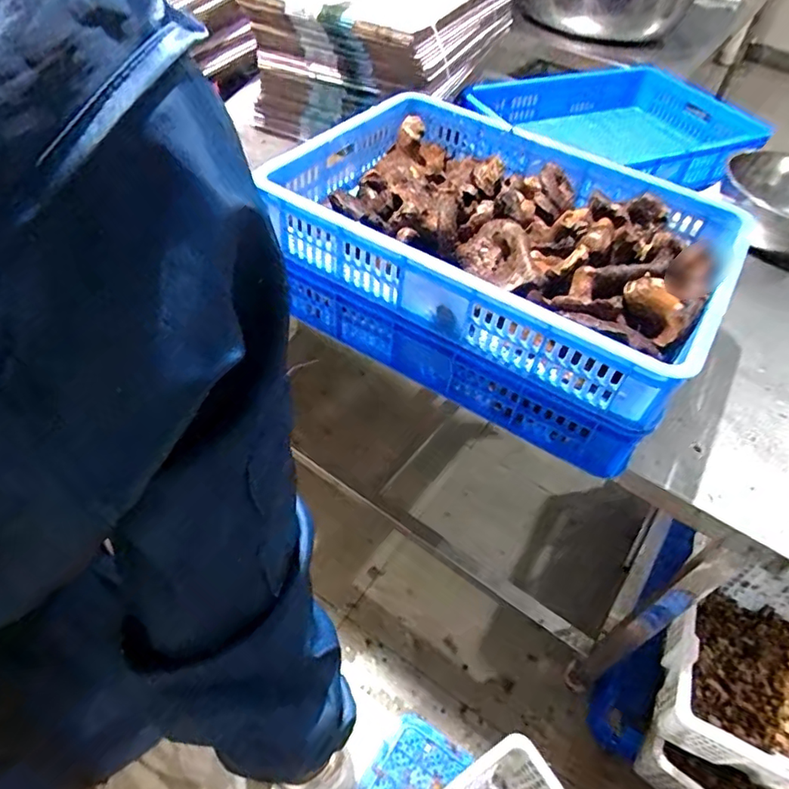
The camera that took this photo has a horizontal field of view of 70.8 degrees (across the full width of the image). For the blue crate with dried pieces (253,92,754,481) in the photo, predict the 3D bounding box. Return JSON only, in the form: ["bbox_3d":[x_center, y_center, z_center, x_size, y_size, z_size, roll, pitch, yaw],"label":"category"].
[{"bbox_3d":[0.165,-0.204,0.819,0.551,0.184,0.441,28,52,17],"label":"blue crate with dried pieces"}]

